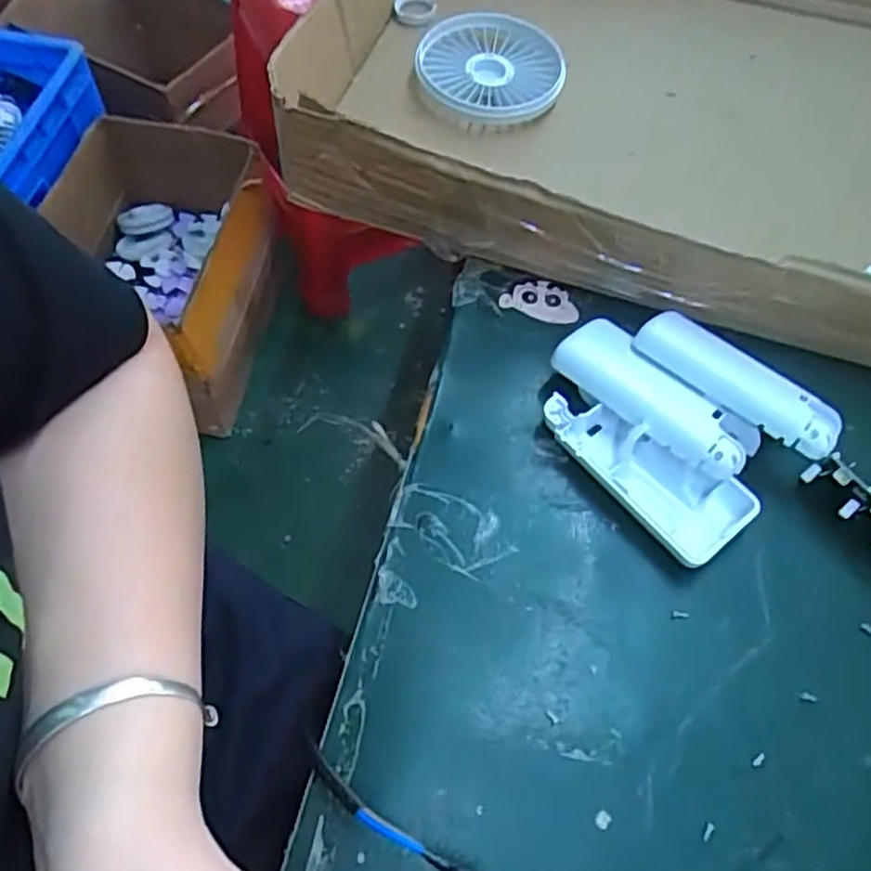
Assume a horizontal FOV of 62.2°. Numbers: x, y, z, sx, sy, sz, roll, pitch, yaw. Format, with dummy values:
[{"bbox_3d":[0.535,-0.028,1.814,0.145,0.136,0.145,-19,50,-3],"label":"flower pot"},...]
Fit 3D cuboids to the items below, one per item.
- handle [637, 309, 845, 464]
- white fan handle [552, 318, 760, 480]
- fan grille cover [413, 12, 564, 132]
[{"bbox_3d":[0.134,-0.024,0.322,0.093,0.015,0.030,35,65,17],"label":"handle"},{"bbox_3d":[0.097,-0.015,0.328,0.036,0.022,0.094,-38,68,-21],"label":"white fan handle"},{"bbox_3d":[0.033,-0.222,0.441,0.086,0.014,0.086,-4,71,-1],"label":"fan grille cover"}]

